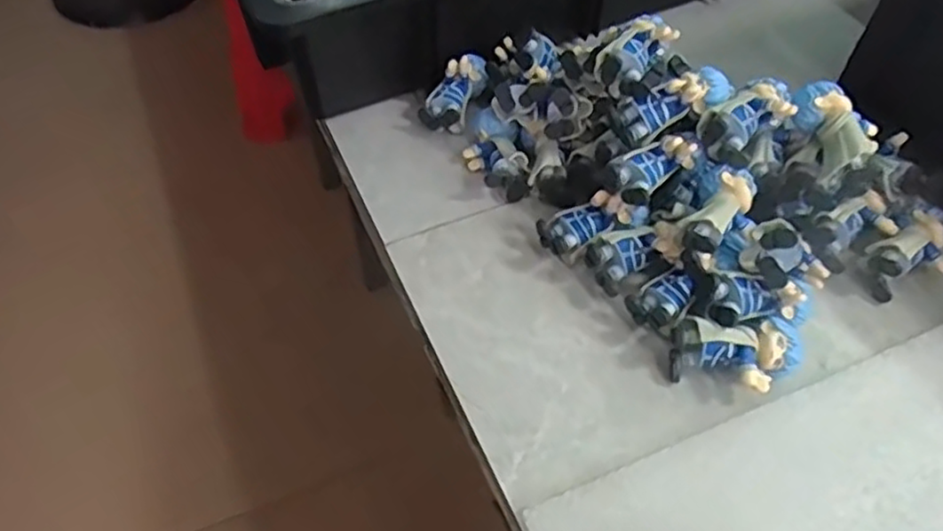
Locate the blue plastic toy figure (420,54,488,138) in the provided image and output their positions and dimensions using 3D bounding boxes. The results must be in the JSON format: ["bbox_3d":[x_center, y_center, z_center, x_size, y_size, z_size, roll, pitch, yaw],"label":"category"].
[{"bbox_3d":[-0.009,-0.111,0.447,0.025,0.026,0.055,28,77,18],"label":"blue plastic toy figure"}]

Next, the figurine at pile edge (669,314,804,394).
[{"bbox_3d":[0.128,0.046,0.340,0.059,0.028,0.031,5,52,3],"label":"figurine at pile edge"}]

